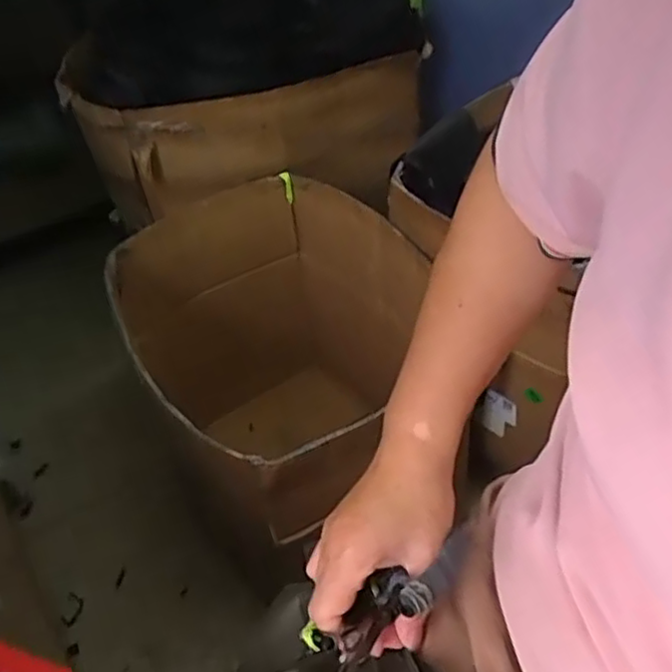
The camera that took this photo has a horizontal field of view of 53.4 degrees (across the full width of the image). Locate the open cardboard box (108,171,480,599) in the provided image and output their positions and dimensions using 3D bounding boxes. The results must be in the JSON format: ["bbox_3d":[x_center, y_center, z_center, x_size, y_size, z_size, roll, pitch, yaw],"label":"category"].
[{"bbox_3d":[-0.120,0.063,1.197,0.407,0.536,0.376,-31,50,-22],"label":"open cardboard box"}]

